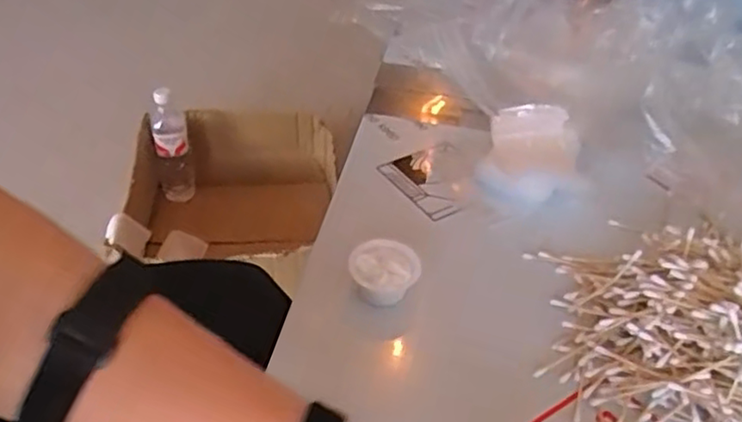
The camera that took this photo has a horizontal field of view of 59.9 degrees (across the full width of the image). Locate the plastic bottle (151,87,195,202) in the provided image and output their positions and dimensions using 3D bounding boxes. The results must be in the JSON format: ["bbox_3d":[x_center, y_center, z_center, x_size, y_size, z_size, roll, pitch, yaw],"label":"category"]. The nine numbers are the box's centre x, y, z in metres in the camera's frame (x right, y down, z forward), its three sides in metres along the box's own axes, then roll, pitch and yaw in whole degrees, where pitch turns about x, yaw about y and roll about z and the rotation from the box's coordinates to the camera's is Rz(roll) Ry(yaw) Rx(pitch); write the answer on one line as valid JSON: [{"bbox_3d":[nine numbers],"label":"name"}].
[{"bbox_3d":[-0.386,-0.116,1.244,0.070,0.185,0.084,-11,43,-16],"label":"plastic bottle"}]

